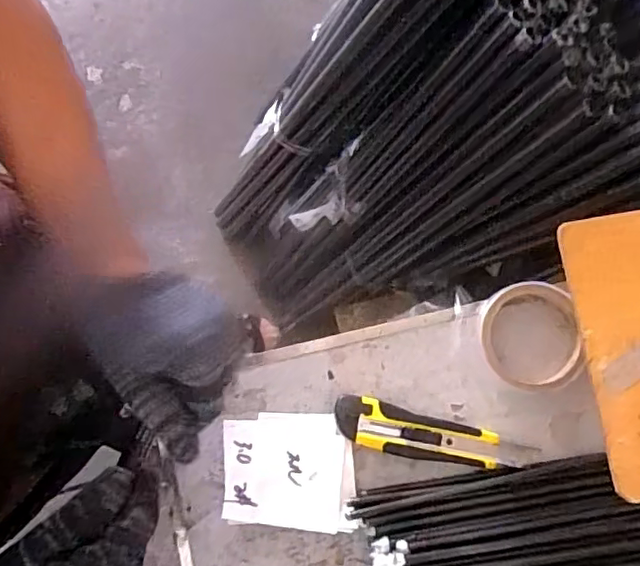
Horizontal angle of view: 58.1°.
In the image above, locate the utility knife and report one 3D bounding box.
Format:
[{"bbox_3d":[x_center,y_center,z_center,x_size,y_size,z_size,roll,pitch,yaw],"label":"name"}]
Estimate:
[{"bbox_3d":[0.095,0.132,0.483,0.167,0.019,0.040,16,80,1],"label":"utility knife"}]

